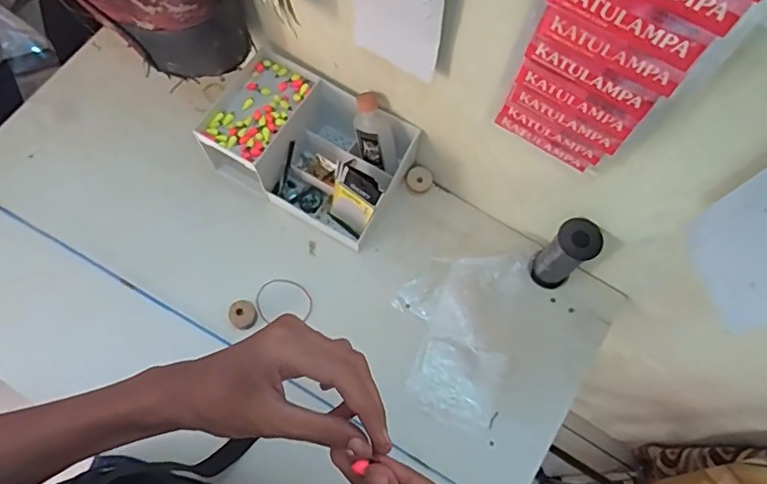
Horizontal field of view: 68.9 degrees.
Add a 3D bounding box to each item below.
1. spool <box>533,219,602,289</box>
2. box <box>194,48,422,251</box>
[{"bbox_3d":[0.214,0.016,0.663,0.051,0.117,0.048,1,71,-2],"label":"spool"},{"bbox_3d":[-0.087,-0.121,0.722,0.229,0.101,0.159,29,72,8],"label":"box"}]

